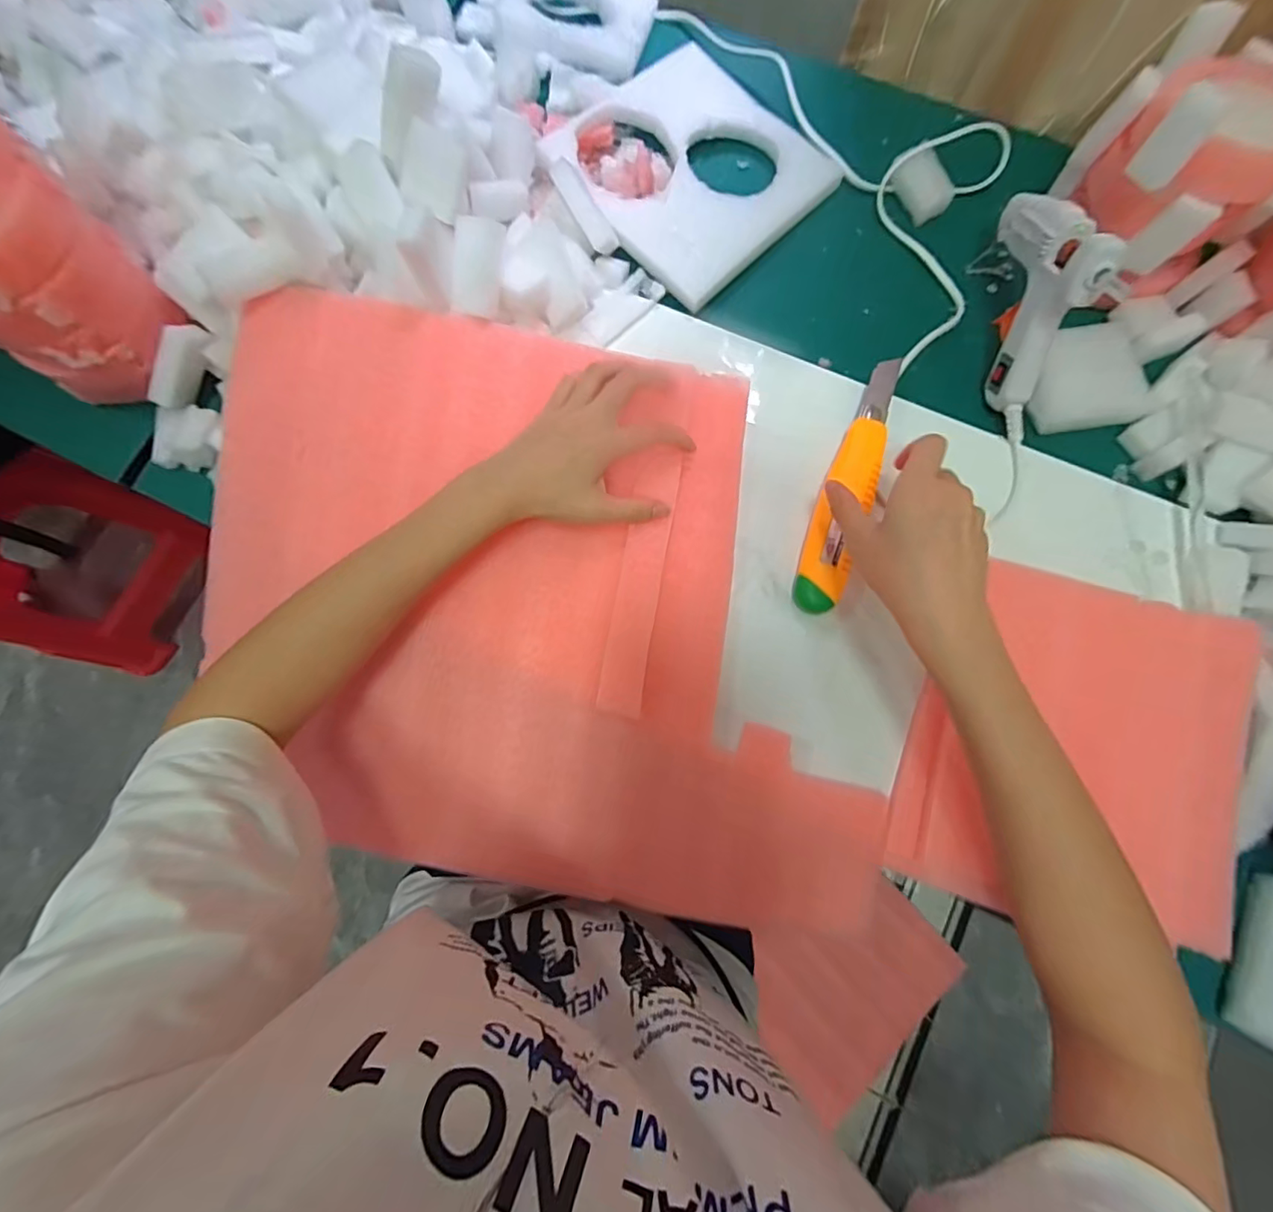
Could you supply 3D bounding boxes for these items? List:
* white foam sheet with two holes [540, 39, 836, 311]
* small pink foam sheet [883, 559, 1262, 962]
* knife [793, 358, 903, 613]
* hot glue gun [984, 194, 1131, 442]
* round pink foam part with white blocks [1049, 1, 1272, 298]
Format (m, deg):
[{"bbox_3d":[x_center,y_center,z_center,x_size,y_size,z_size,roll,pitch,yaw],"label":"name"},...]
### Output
[{"bbox_3d":[0.045,-0.351,0.426,0.175,0.019,0.183,44,79,4],"label":"white foam sheet with two holes"},{"bbox_3d":[0.276,0.090,0.335,0.189,0.028,0.209,18,80,5],"label":"small pink foam sheet"},{"bbox_3d":[0.148,-0.087,0.368,0.032,0.024,0.186,20,83,5],"label":"knife"},{"bbox_3d":[0.272,-0.206,0.358,0.023,0.101,0.151,2,79,2],"label":"hot glue gun"},{"bbox_3d":[0.369,-0.297,0.350,0.123,0.115,0.124,0,79,1],"label":"round pink foam part with white blocks"}]

